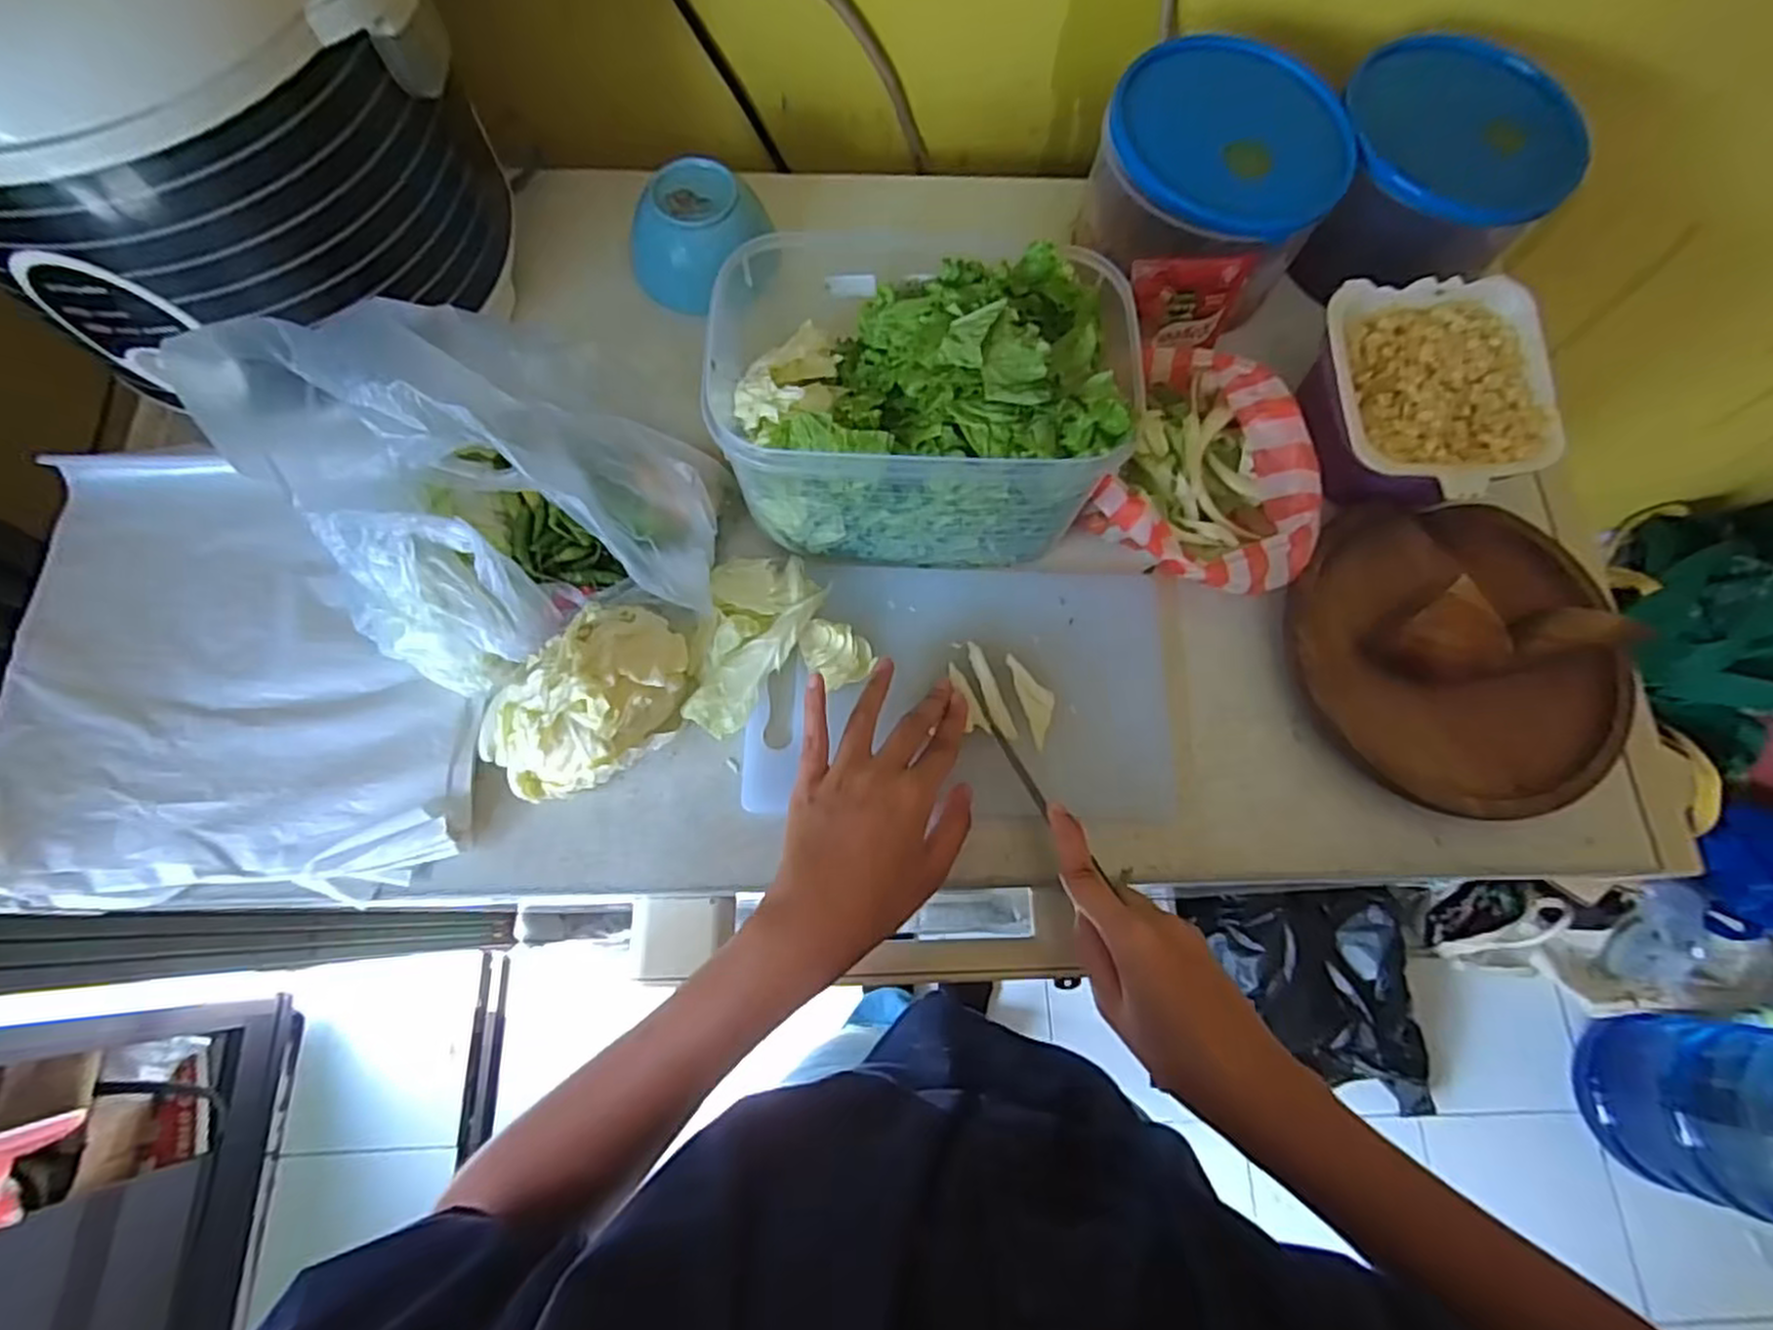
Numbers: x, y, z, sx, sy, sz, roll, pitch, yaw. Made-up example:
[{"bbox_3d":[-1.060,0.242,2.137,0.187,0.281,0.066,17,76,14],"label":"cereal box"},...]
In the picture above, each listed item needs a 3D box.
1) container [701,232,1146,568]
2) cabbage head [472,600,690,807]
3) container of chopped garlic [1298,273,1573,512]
[{"bbox_3d":[0.016,-0.144,0.424,0.200,0.128,0.135,3,71,1],"label":"container"},{"bbox_3d":[-0.157,0.020,0.407,0.066,0.067,0.112,42,77,13],"label":"cabbage head"},{"bbox_3d":[0.327,-0.158,0.471,0.124,0.060,0.132,2,71,1],"label":"container of chopped garlic"}]

